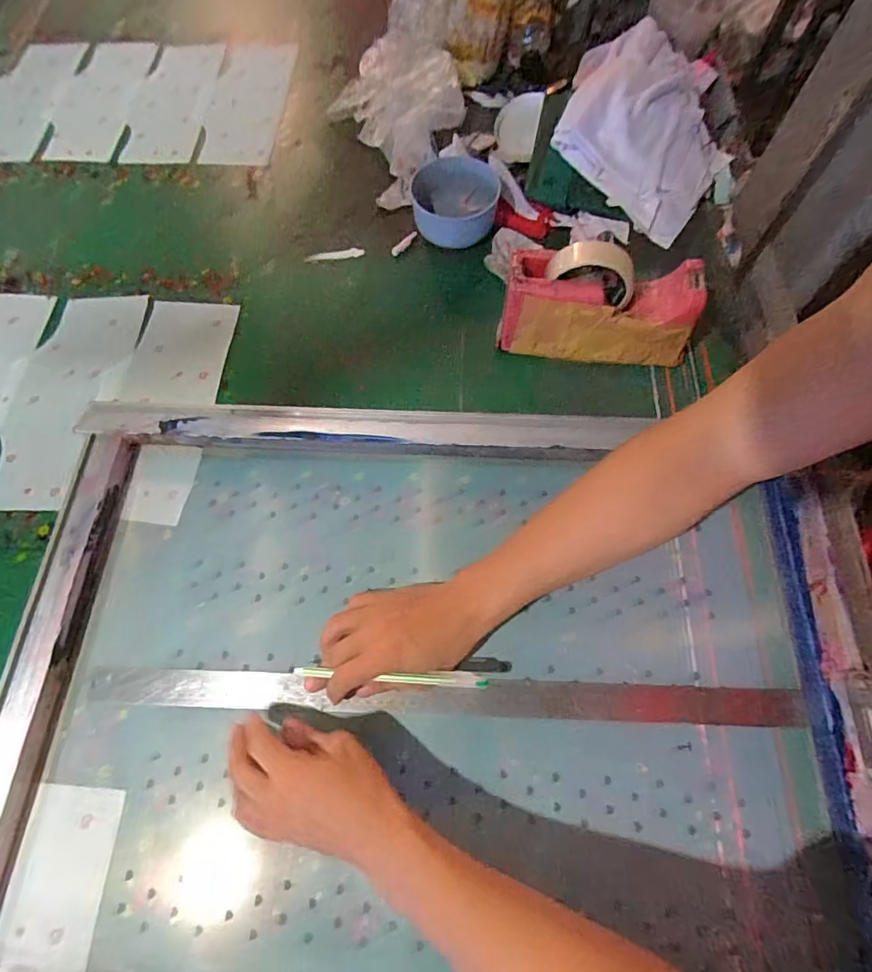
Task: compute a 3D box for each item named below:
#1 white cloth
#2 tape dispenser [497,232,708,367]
[{"bbox_3d":[0.286,-0.491,0.691,0.227,0.093,0.289,33,72,14],"label":"white cloth"},{"bbox_3d":[0.172,-0.196,0.552,0.195,0.119,0.062,6,67,4],"label":"tape dispenser"}]

